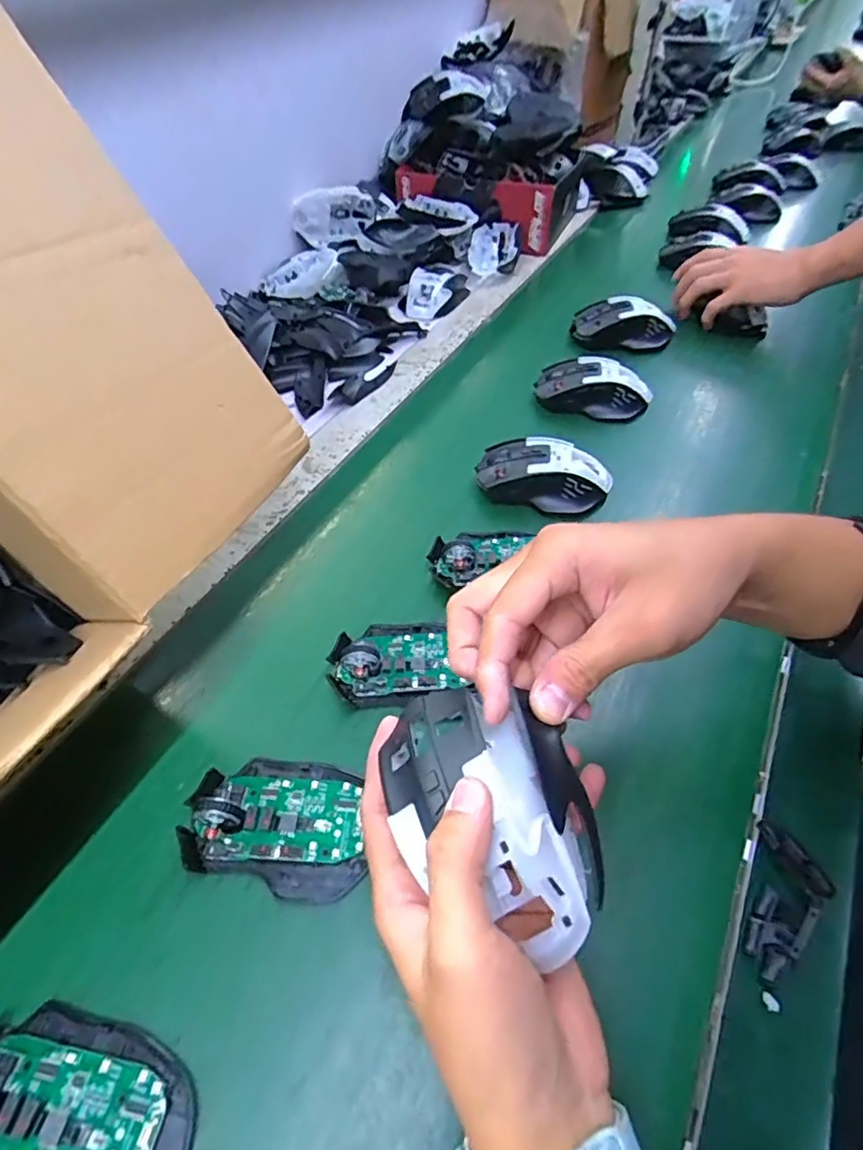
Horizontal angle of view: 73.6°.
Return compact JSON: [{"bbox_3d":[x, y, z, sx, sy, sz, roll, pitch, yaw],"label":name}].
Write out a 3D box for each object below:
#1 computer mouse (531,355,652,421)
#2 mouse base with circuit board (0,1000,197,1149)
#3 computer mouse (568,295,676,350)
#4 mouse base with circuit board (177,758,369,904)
[{"bbox_3d":[0.167,-0.195,0.594,0.116,0.035,0.061,10,51,9],"label":"computer mouse"},{"bbox_3d":[-0.166,0.236,0.247,0.114,0.033,0.072,14,52,13],"label":"mouse base with circuit board"},{"bbox_3d":[0.227,-0.291,0.672,0.121,0.038,0.056,7,51,7],"label":"computer mouse"},{"bbox_3d":[-0.088,0.138,0.329,0.102,0.032,0.071,8,51,8],"label":"mouse base with circuit board"}]

